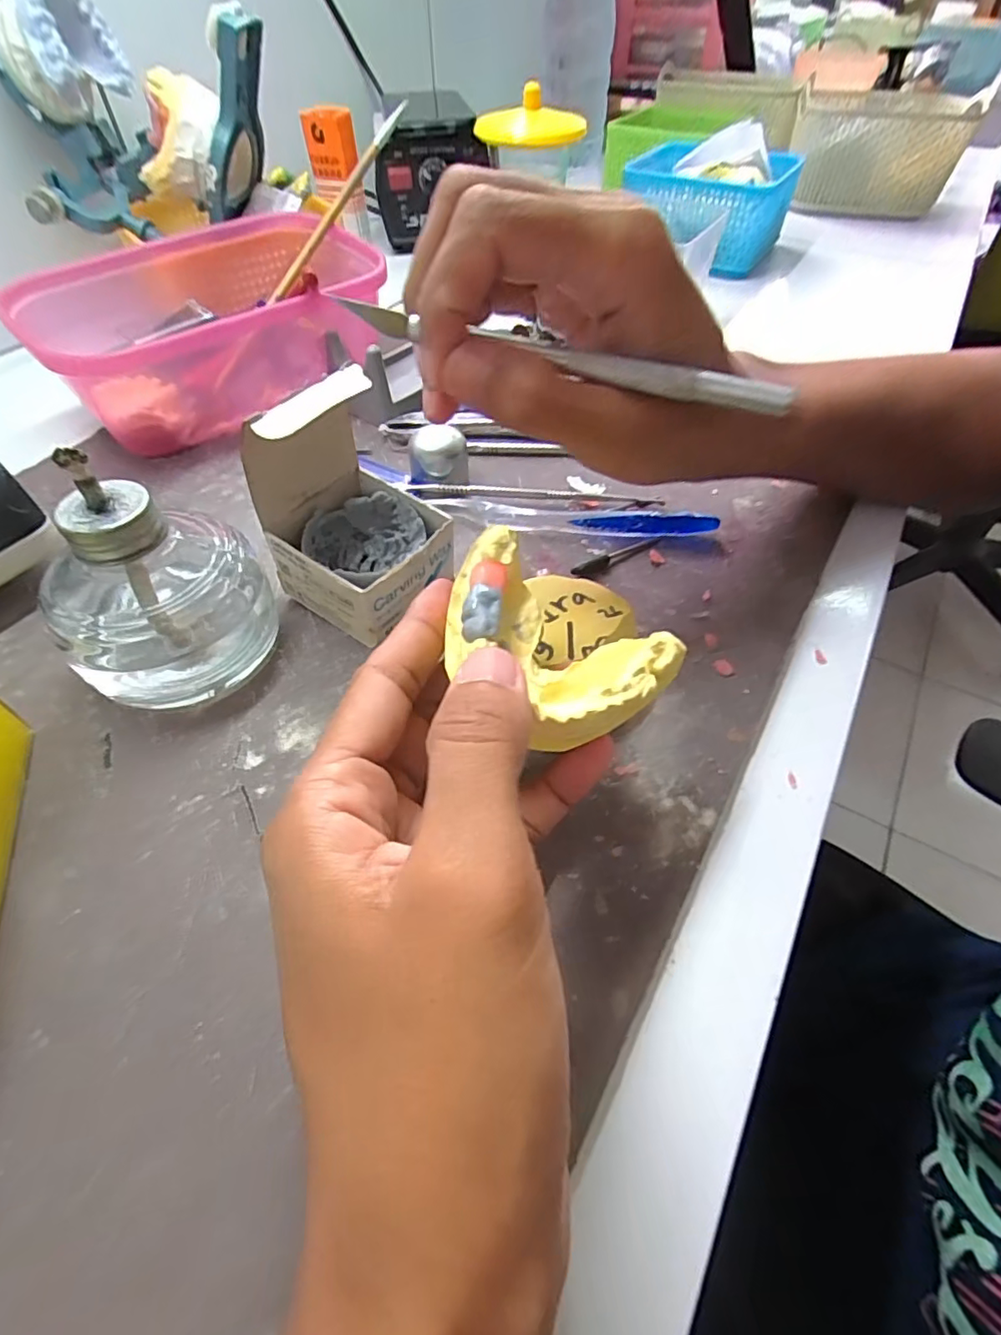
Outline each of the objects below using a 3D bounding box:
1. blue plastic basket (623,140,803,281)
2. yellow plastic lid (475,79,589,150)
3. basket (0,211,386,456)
[{"bbox_3d":[0.185,-0.414,0.508,0.129,0.059,0.158,24,55,18],"label":"blue plastic basket"},{"bbox_3d":[0.023,-0.424,0.433,0.083,0.031,0.072,2,52,2],"label":"yellow plastic lid"},{"bbox_3d":[-0.164,-0.205,0.342,0.193,0.067,0.124,-30,57,-22],"label":"basket"}]

